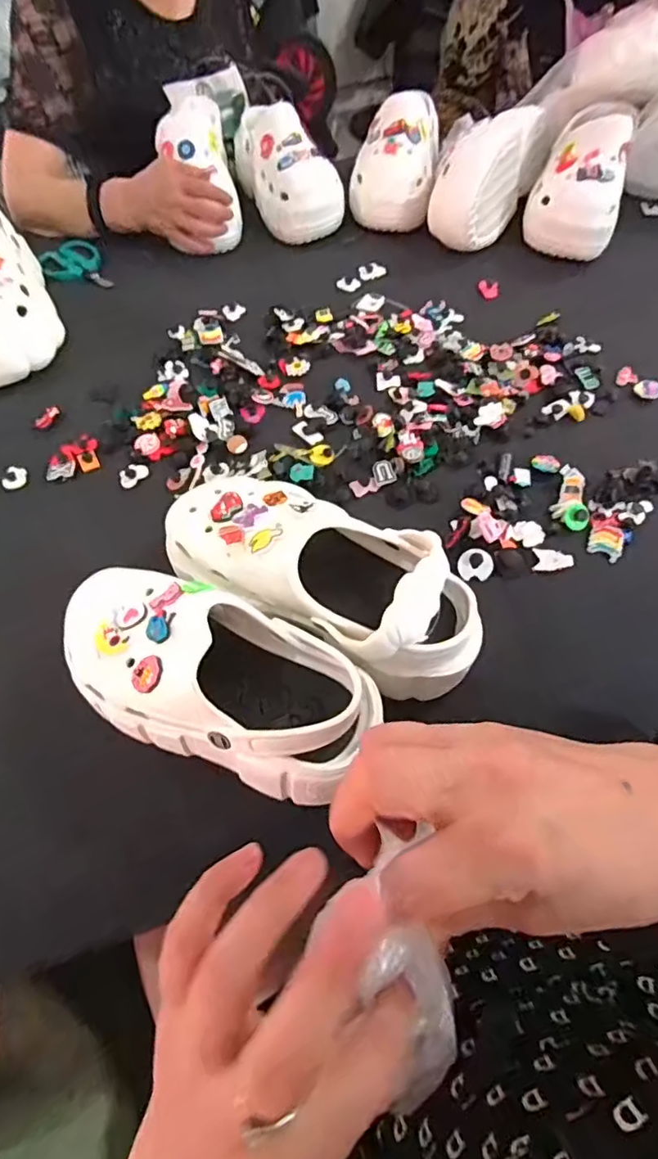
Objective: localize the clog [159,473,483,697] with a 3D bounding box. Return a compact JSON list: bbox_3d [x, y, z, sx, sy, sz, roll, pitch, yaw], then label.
[{"bbox_3d":[-0.006,-0.004,0.443,0.259,0.094,0.112,28,64,19],"label":"clog"}]

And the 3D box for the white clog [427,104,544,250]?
[{"bbox_3d":[0.210,-0.546,0.753,0.108,0.093,0.219,19,61,14],"label":"white clog"}]

